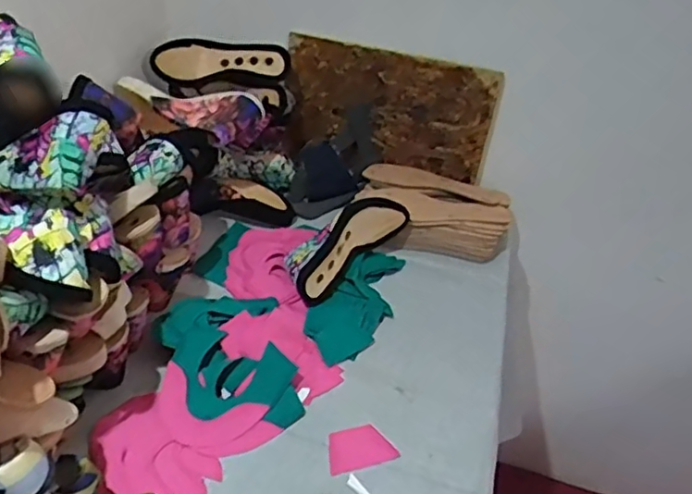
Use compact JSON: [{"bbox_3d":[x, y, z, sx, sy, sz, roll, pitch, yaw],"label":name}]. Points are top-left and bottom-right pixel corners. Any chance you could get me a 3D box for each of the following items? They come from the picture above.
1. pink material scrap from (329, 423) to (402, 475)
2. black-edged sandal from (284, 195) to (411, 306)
[{"bbox_3d":[0.016,0.233,0.727,0.077,0.004,0.057,-12,37,-12],"label":"pink material scrap"},{"bbox_3d":[-0.006,-0.008,0.954,0.085,0.077,0.223,29,42,28],"label":"black-edged sandal"}]

